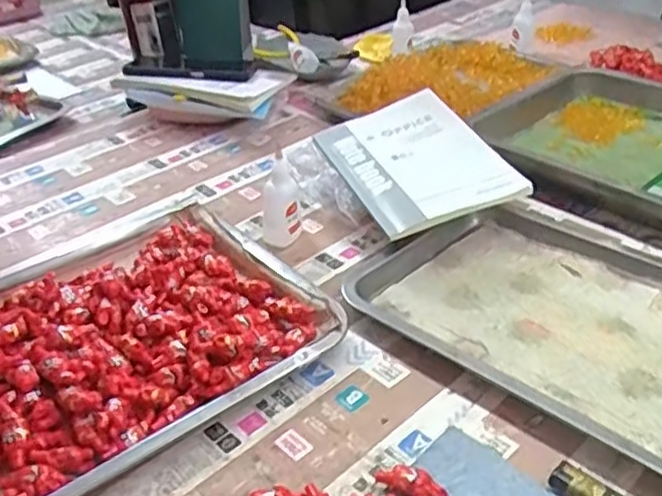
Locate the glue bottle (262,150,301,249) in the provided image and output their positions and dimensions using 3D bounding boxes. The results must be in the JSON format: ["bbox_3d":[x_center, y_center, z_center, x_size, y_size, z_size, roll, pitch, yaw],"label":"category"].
[{"bbox_3d":[-0.048,-0.040,0.648,0.027,0.085,0.039,10,36,20],"label":"glue bottle"}]

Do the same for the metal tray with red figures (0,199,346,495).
[{"bbox_3d":[-0.182,0.065,0.541,0.315,0.053,0.270,-27,40,-30],"label":"metal tray with red figures"}]

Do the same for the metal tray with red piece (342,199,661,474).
[{"bbox_3d":[0.198,0.045,0.551,0.236,0.025,0.304,-31,42,-34],"label":"metal tray with red piece"}]

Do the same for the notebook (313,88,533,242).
[{"bbox_3d":[0.081,-0.086,0.673,0.134,0.014,0.196,-22,43,-10],"label":"notebook"}]

